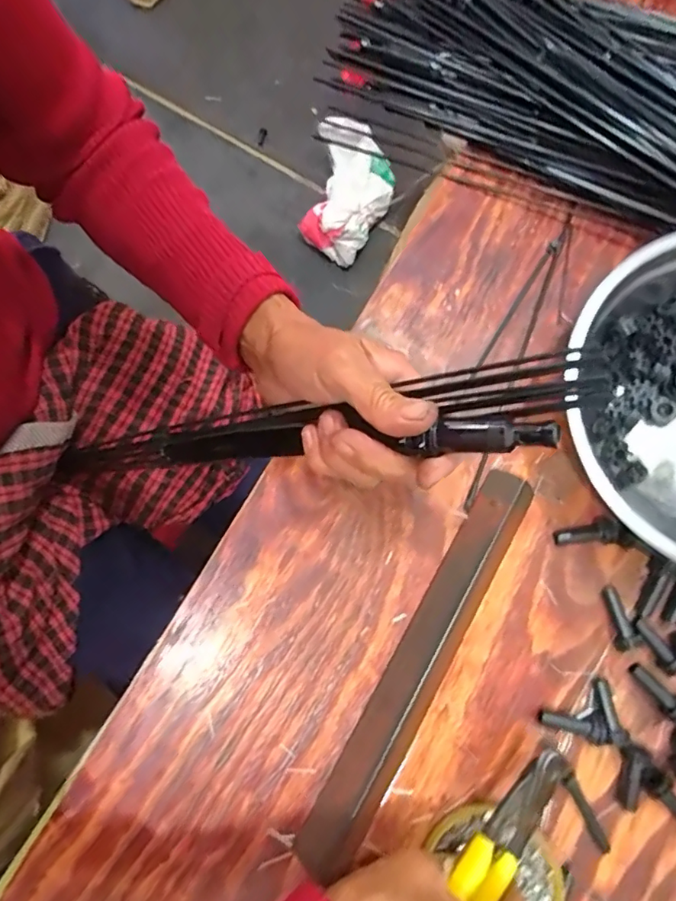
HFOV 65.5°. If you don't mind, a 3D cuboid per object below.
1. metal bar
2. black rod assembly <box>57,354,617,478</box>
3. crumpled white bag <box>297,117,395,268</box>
[{"bbox_3d":[0.053,0.133,0.332,0.032,0.019,0.264,30,78,5],"label":"metal bar"},{"bbox_3d":[-0.064,-0.008,0.361,0.447,0.023,0.039,-5,74,37],"label":"black rod assembly"},{"bbox_3d":[0.024,-0.574,1.163,0.182,0.091,0.284,13,79,-1],"label":"crumpled white bag"}]

